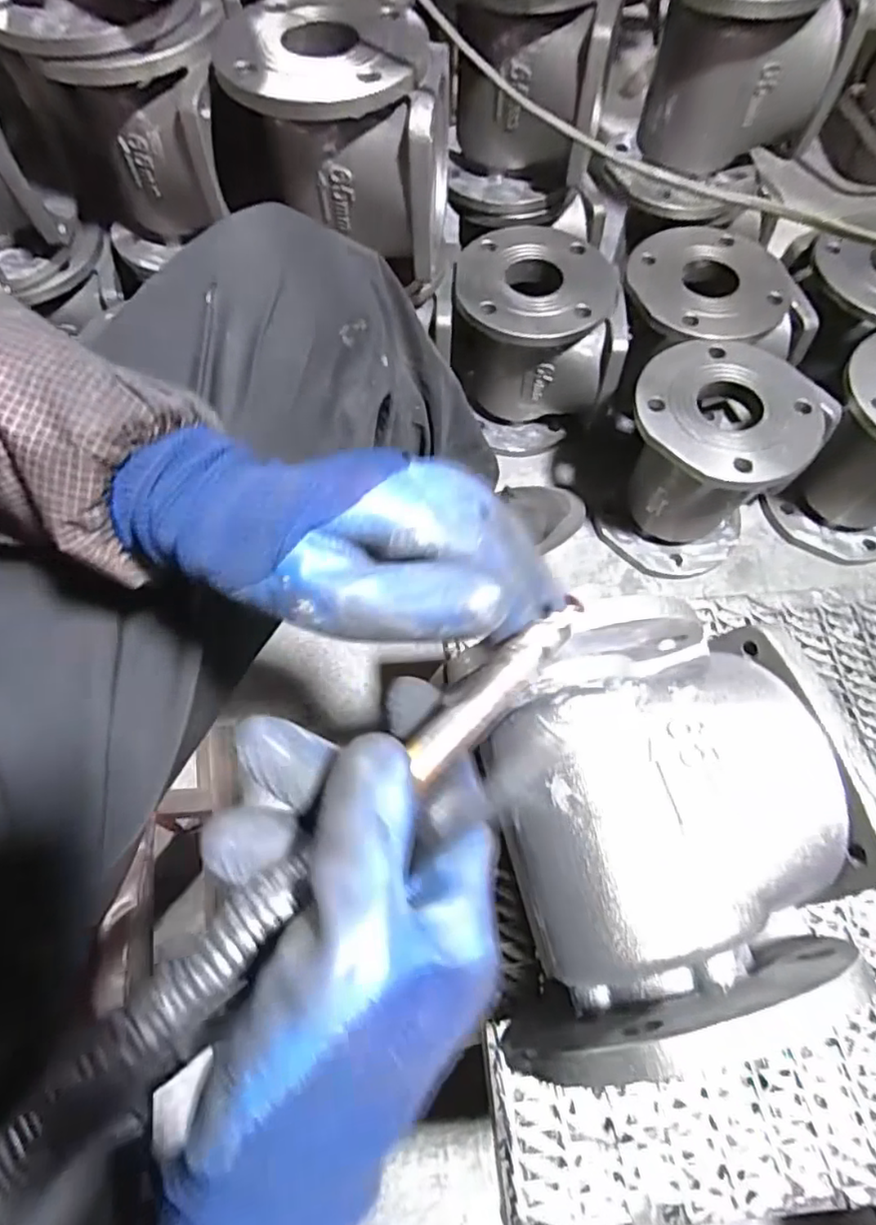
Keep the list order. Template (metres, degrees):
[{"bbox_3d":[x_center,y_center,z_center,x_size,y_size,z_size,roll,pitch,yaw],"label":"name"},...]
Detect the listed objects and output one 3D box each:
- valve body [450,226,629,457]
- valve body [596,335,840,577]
[{"bbox_3d":[0.115,-0.330,0.760,0.187,0.191,0.171,1,66,1],"label":"valve body"},{"bbox_3d":[0.296,-0.170,0.683,0.169,0.191,0.171,0,66,1],"label":"valve body"}]

